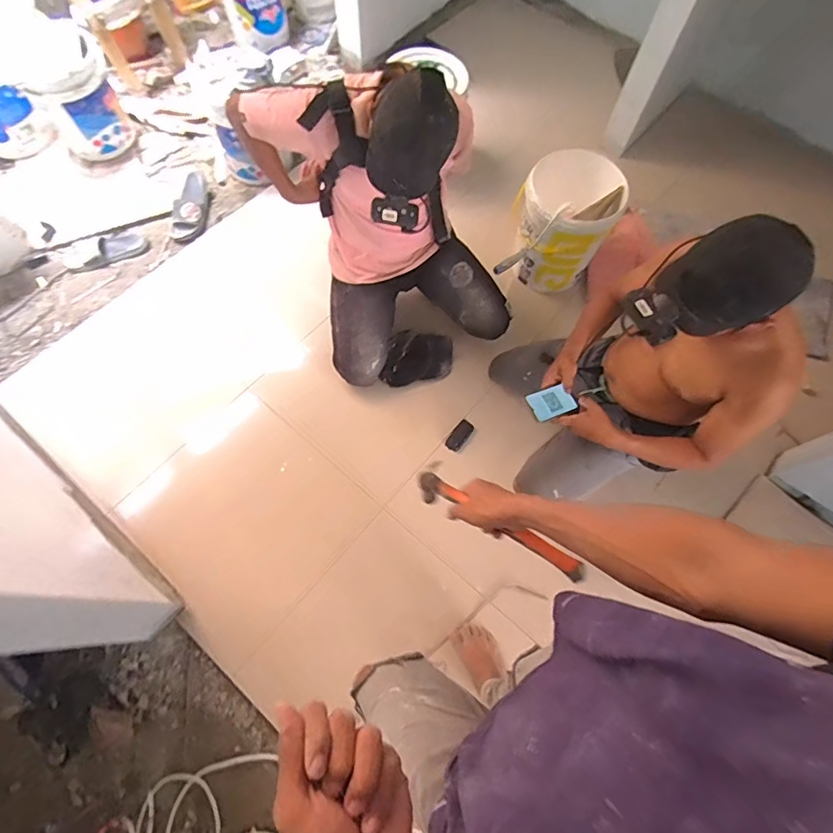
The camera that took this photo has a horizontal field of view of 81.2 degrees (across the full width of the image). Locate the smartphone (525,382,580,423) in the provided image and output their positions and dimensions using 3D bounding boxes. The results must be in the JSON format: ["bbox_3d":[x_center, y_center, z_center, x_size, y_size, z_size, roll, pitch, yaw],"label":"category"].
[{"bbox_3d":[0.325,-0.037,1.153,0.140,0.012,0.072,-22,77,-28],"label":"smartphone"}]

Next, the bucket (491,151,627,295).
[{"bbox_3d":[0.466,-0.620,1.608,0.302,0.381,0.272,26,69,8],"label":"bucket"}]

